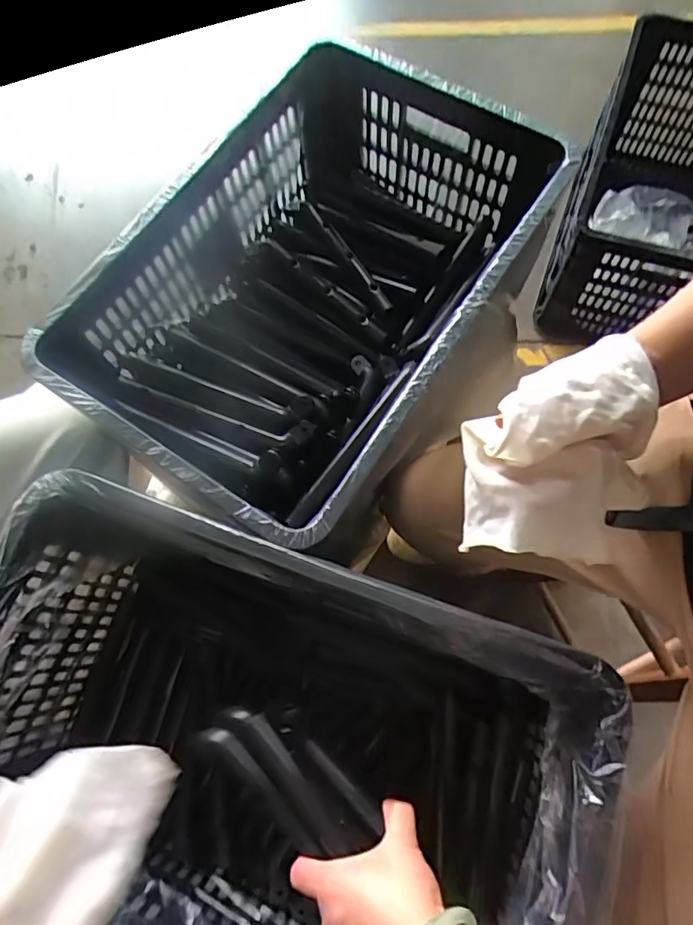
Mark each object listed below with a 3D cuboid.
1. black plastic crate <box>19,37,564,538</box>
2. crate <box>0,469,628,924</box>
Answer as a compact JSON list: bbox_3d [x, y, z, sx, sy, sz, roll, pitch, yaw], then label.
[{"bbox_3d":[-0.034,-0.195,0.643,0.366,0.185,0.540,33,76,12],"label":"black plastic crate"},{"bbox_3d":[-0.085,0.289,0.541,0.550,0.280,0.374,18,74,8],"label":"crate"}]

